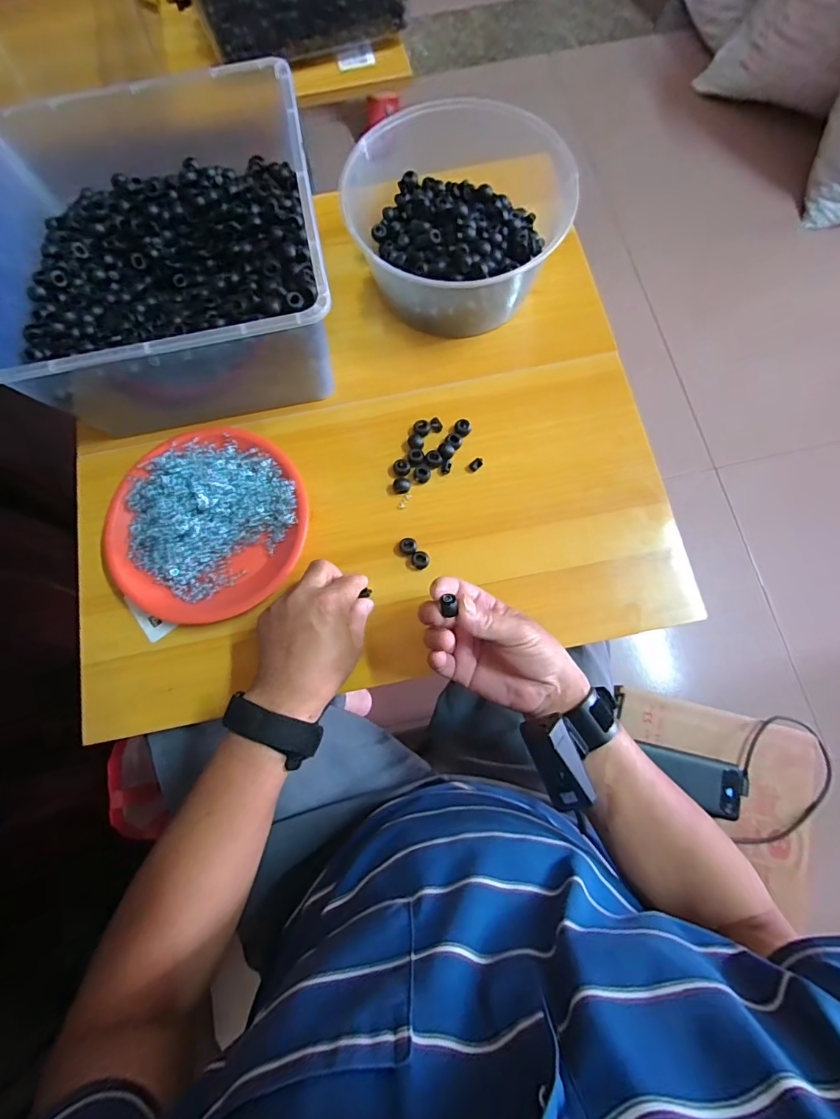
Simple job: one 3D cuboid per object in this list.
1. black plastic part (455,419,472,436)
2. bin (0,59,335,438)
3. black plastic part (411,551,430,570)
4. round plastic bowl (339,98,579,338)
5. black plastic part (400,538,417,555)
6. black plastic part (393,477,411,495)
[{"bbox_3d":[0.046,-0.140,0.505,0.018,0.008,0.017,0,76,1],"label":"black plastic part"},{"bbox_3d":[-0.247,-0.296,0.487,0.302,0.147,0.303,-12,76,-2],"label":"bin"},{"bbox_3d":[0.001,0.001,0.477,0.017,0.010,0.017,0,76,1],"label":"black plastic part"},{"bbox_3d":[0.038,-0.357,0.501,0.208,0.105,0.198,0,76,1],"label":"round plastic bowl"},{"bbox_3d":[-0.011,-0.013,0.481,0.017,0.011,0.016,0,76,1],"label":"black plastic part"},{"bbox_3d":[-0.019,-0.077,0.494,0.018,0.010,0.016,5,76,3],"label":"black plastic part"}]

